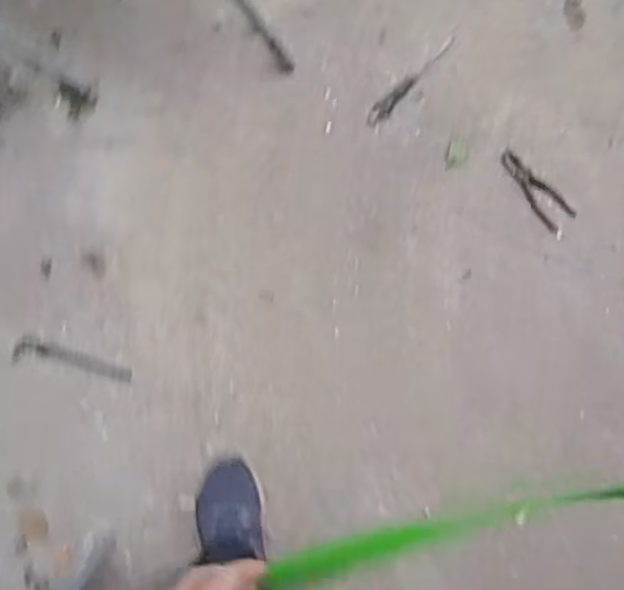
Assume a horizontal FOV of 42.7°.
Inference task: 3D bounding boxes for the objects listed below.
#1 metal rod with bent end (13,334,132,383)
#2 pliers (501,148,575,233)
[{"bbox_3d":[-0.435,0.114,1.455,0.228,0.020,0.056,7,76,4],"label":"metal rod with bent end"},{"bbox_3d":[0.414,-0.198,1.499,0.066,0.007,0.174,-42,80,-9],"label":"pliers"}]

